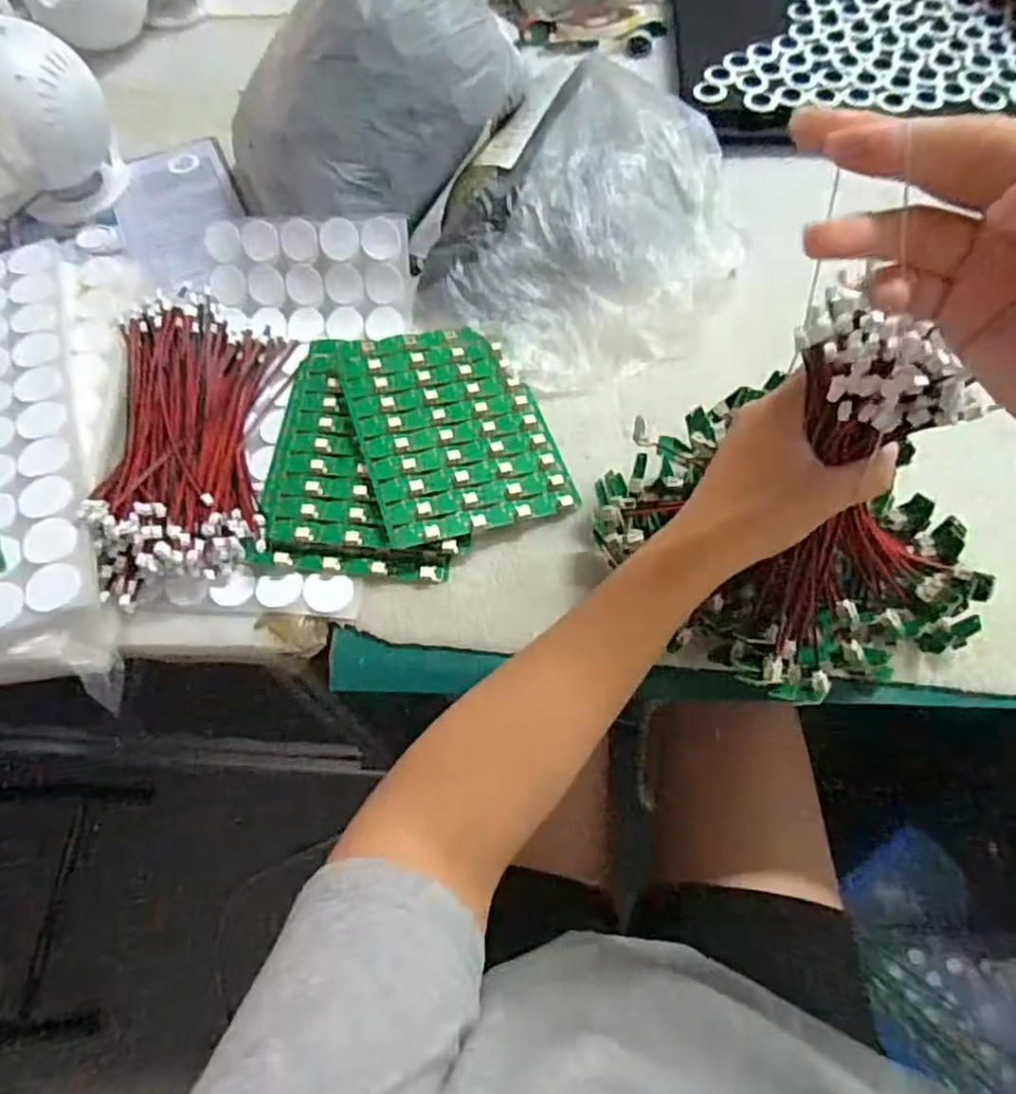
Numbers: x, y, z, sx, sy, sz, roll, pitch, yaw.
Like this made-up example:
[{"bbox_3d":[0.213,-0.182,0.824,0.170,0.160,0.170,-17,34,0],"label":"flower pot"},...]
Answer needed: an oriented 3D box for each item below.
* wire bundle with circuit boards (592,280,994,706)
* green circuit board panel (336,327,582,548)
[{"bbox_3d":[0.155,-0.024,0.332,0.211,0.181,0.142,7,64,6],"label":"wire bundle with circuit boards"},{"bbox_3d":[-0.038,-0.086,0.458,0.122,0.014,0.159,-18,64,-7],"label":"green circuit board panel"}]

